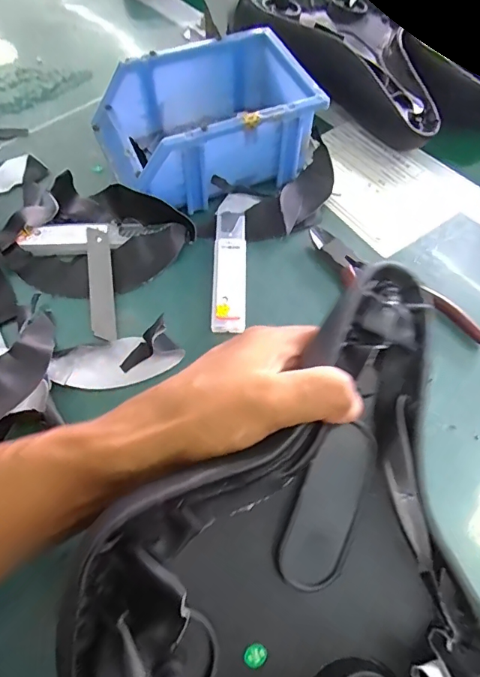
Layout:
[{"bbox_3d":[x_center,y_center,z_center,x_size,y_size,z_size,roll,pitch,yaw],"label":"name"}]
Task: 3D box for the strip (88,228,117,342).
[{"bbox_3d":[-0.109,-0.042,0.363,0.018,0.004,0.101,-3,69,-17],"label":"strip"}]

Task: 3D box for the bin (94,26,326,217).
[{"bbox_3d":[-0.030,-0.189,0.406,0.173,0.075,0.120,-18,63,-11],"label":"bin"}]

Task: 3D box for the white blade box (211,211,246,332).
[{"bbox_3d":[-0.008,-0.054,0.367,0.026,0.014,0.116,1,61,-1],"label":"white blade box"}]

